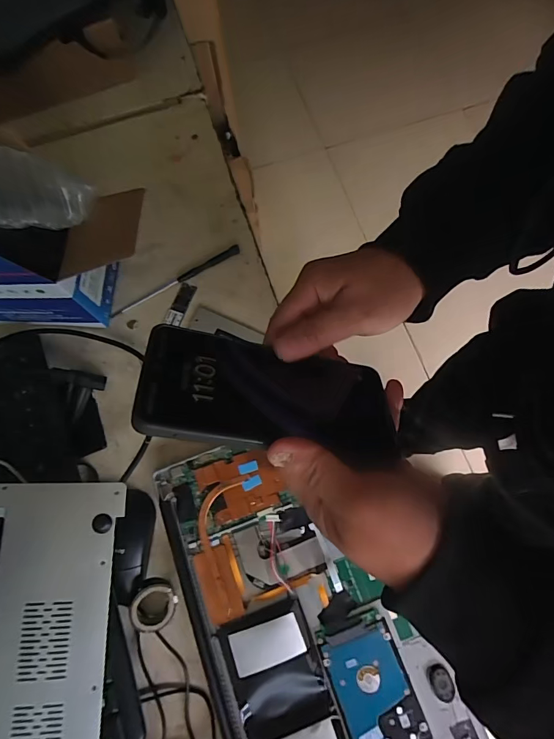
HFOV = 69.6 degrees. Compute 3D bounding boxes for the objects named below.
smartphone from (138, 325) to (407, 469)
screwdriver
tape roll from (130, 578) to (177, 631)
[{"bbox_3d":[-0.001,0.014,0.253,0.160,0.006,0.083,11,43,-17],"label":"smartphone"},{"bbox_3d":[-0.135,-0.119,0.530,0.187,0.008,0.014,-29,74,-7],"label":"screwdriver"},{"bbox_3d":[-0.126,0.239,0.406,0.044,0.015,0.044,11,79,-27],"label":"tape roll"}]

